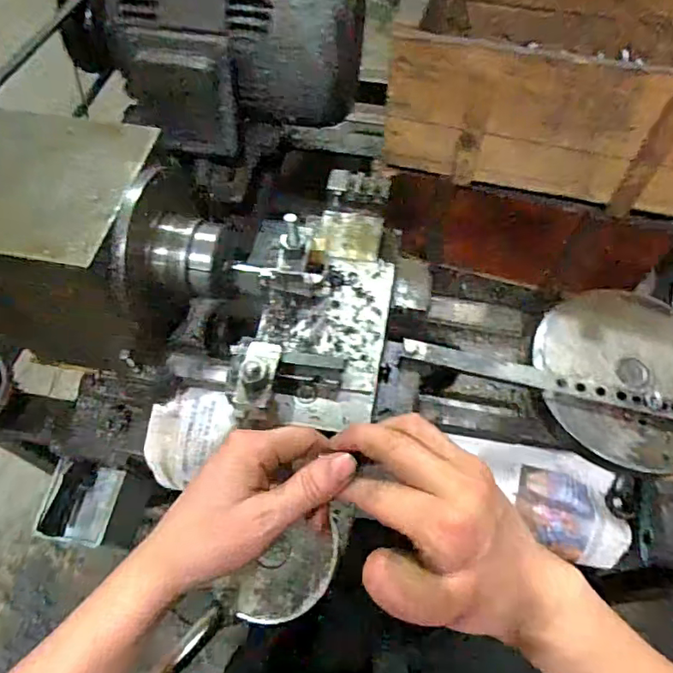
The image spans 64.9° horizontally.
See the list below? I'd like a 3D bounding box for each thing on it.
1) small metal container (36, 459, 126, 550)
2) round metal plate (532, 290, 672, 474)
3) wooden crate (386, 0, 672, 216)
[{"bbox_3d":[-0.312,0.201,0.641,0.078,0.044,0.088,7,60,4],"label":"small metal container"},{"bbox_3d":[0.289,0.036,0.513,0.178,0.013,0.183,0,60,0],"label":"round metal plate"},{"bbox_3d":[0.254,-0.295,0.566,0.335,0.151,0.252,15,61,8],"label":"wooden crate"}]

